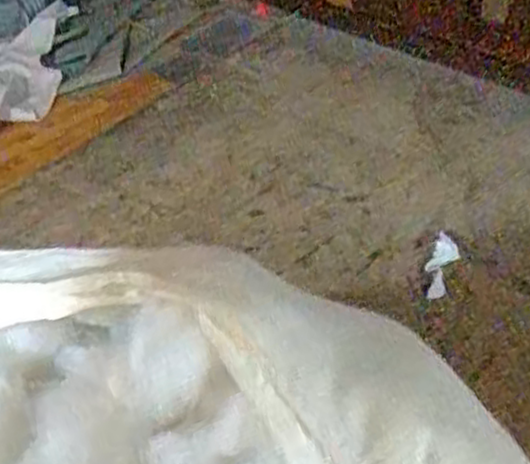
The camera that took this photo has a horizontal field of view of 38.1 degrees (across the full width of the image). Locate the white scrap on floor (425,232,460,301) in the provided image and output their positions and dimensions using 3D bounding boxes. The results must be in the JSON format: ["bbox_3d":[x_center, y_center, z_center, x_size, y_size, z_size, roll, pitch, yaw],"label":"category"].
[{"bbox_3d":[0.232,0.043,1.010,0.034,0.012,0.110,13,43,19],"label":"white scrap on floor"}]

